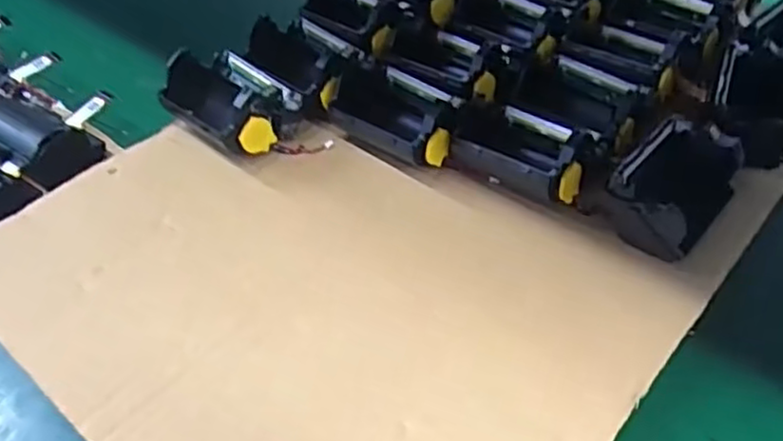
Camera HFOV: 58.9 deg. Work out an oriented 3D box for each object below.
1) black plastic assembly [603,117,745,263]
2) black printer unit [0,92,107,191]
[{"bbox_3d":[0.146,-0.015,0.362,0.049,0.041,0.075,35,55,24],"label":"black plastic assembly"},{"bbox_3d":[-0.218,-0.053,0.426,0.070,0.034,0.048,29,53,20],"label":"black printer unit"}]

